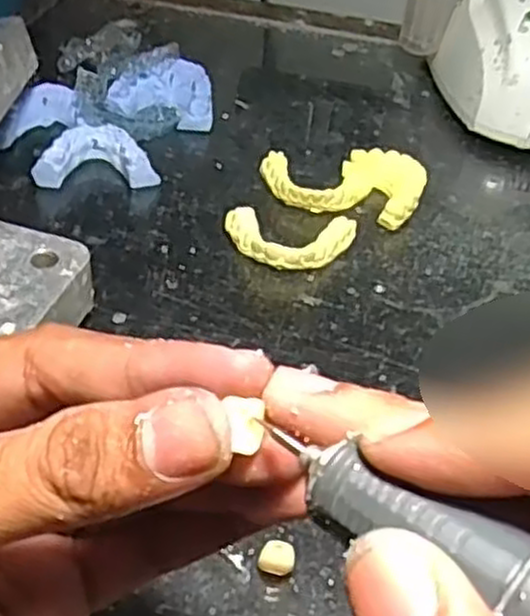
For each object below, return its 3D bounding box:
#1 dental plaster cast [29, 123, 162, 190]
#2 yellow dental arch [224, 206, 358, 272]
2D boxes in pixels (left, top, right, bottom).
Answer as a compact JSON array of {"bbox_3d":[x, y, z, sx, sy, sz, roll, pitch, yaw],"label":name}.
[{"bbox_3d":[-0.087,-0.079,0.407,0.060,0.019,0.038,-2,43,-8],"label":"dental plaster cast"},{"bbox_3d":[0.012,-0.031,0.370,0.061,0.011,0.036,6,43,0],"label":"yellow dental arch"}]

